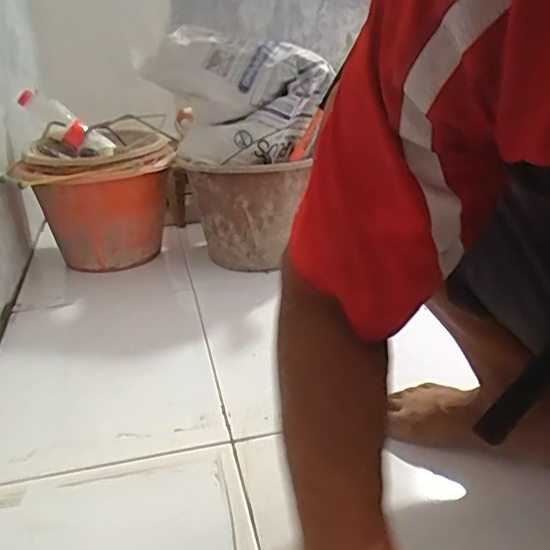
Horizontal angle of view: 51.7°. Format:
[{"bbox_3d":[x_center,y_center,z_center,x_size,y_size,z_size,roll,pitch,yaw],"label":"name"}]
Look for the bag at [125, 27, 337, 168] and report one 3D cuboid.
[{"bbox_3d":[-0.072,-0.288,0.937,0.305,0.211,0.116,4,25,13],"label":"bag"}]

